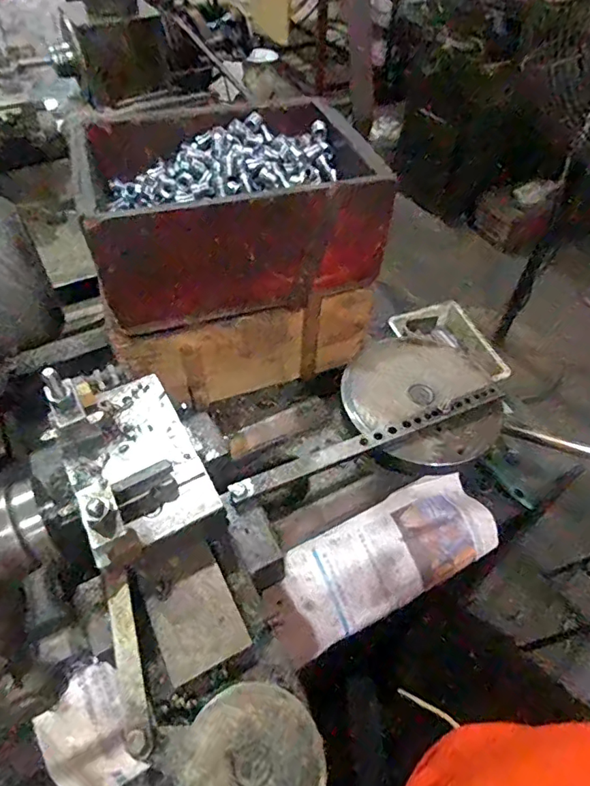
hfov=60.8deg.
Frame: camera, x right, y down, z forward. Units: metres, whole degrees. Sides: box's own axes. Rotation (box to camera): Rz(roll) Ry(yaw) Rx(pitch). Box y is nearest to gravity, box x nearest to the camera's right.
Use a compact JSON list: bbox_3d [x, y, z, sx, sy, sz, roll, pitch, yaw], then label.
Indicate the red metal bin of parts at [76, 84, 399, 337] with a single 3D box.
[{"bbox_3d":[-0.087,-0.236,0.653,0.333,0.150,0.230,-15,52,-12],"label":"red metal bin of parts"}]

